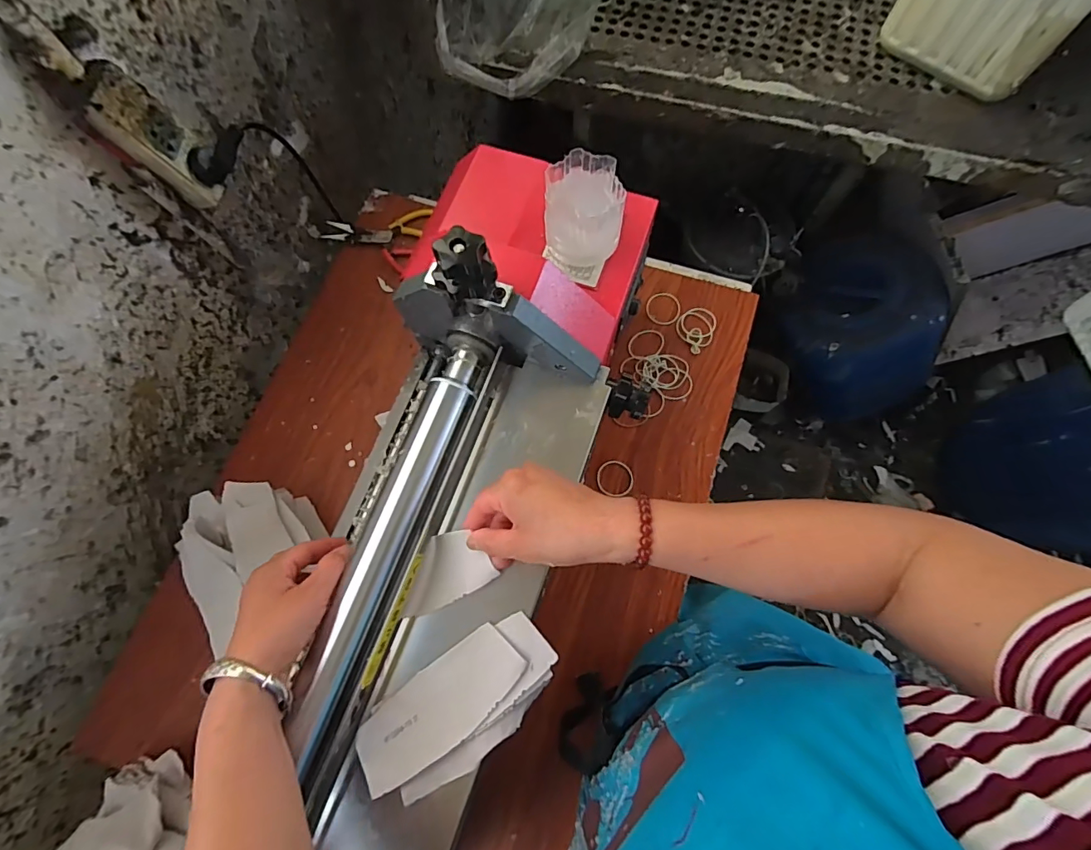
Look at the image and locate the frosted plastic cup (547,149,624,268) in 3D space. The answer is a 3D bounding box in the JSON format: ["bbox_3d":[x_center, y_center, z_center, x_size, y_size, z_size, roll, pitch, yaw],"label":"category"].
[{"bbox_3d":[0.037,-0.204,0.461,0.073,0.073,0.075,0,74,2],"label":"frosted plastic cup"}]

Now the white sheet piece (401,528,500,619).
[{"bbox_3d":[-0.085,0.120,0.397,0.077,0.014,0.051,-26,75,-6],"label":"white sheet piece"}]

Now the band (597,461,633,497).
[{"bbox_3d":[0.090,0.068,0.619,0.046,0.009,0.046,1,74,2],"label":"band"}]

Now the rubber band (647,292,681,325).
[{"bbox_3d":[0.166,-0.164,0.677,0.046,0.004,0.053,-3,70,6],"label":"rubber band"}]

